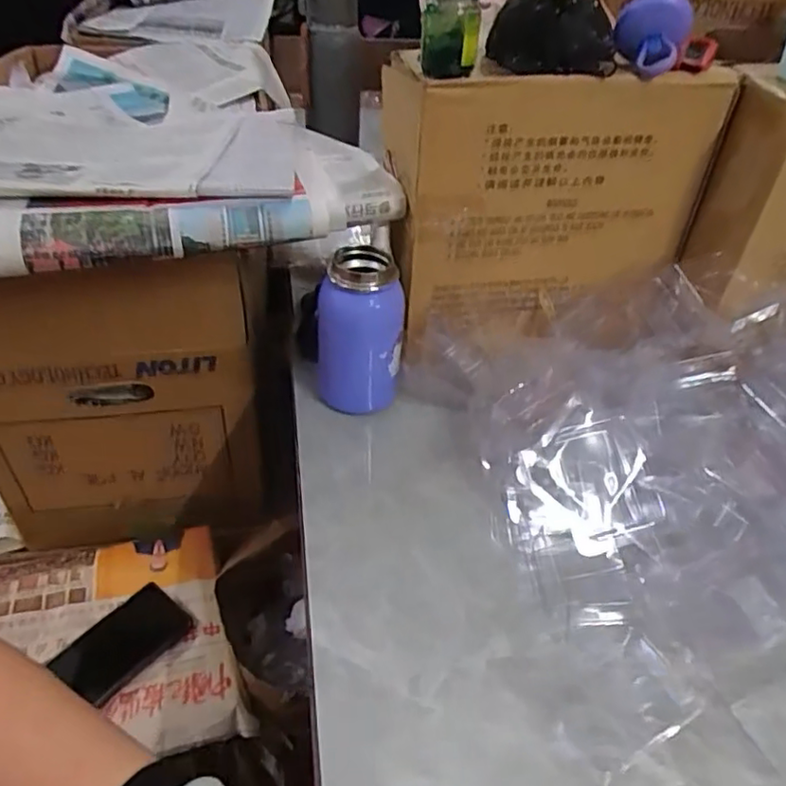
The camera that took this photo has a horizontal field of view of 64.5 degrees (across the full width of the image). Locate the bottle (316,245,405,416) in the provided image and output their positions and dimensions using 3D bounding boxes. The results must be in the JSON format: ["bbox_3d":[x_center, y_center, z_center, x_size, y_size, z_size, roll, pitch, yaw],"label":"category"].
[{"bbox_3d":[-0.029,-0.051,0.554,0.072,0.137,0.057,3,40,-2],"label":"bottle"}]

